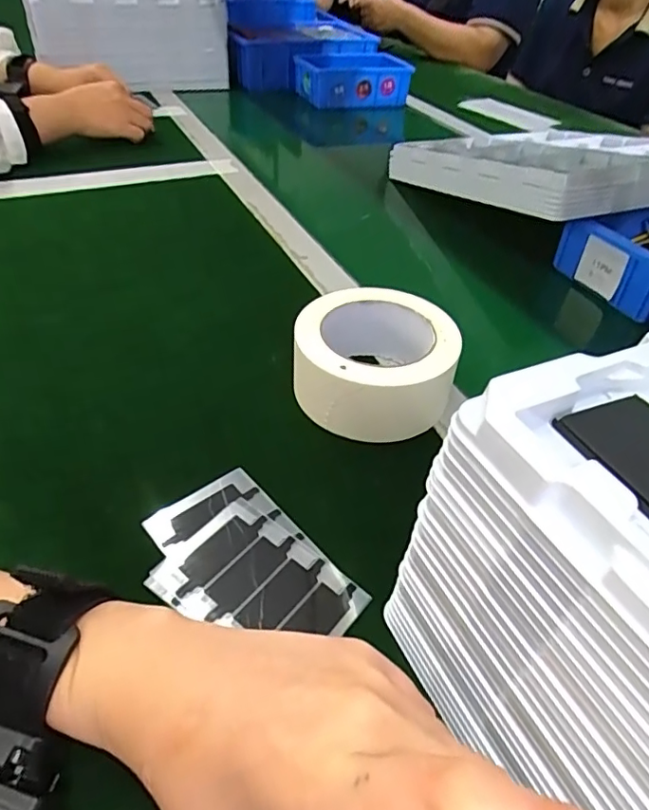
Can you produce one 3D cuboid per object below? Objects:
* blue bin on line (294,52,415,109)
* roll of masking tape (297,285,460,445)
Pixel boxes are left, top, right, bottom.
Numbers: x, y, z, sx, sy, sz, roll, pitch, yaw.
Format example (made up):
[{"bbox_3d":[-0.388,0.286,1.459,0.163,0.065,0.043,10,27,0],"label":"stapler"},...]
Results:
[{"bbox_3d":[0.047,-0.626,1.034,0.199,0.067,0.153,-8,43,-13],"label":"blue bin on line"},{"bbox_3d":[0.035,-0.030,0.374,0.104,0.055,0.102,3,42,-2],"label":"roll of masking tape"}]

